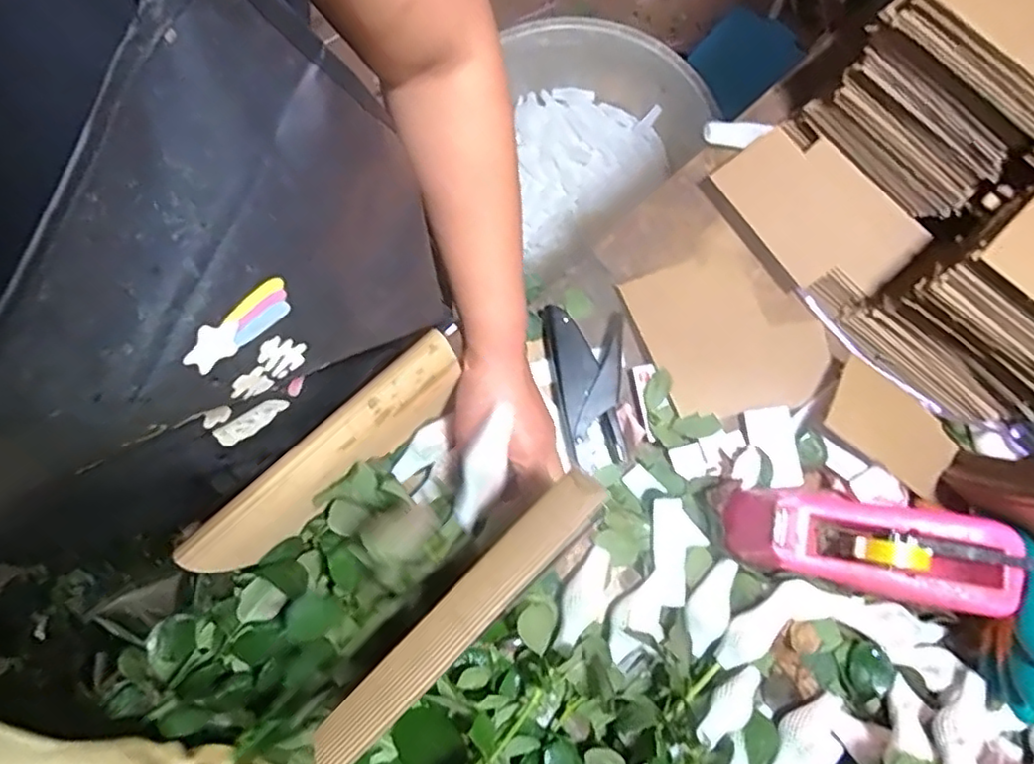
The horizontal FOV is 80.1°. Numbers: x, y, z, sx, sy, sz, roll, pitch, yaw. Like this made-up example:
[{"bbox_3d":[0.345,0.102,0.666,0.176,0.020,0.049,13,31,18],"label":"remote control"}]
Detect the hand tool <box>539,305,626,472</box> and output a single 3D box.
[{"bbox_3d":[0.061,0.004,0.558,0.073,0.017,0.141,0,79,-1],"label":"hand tool"}]

